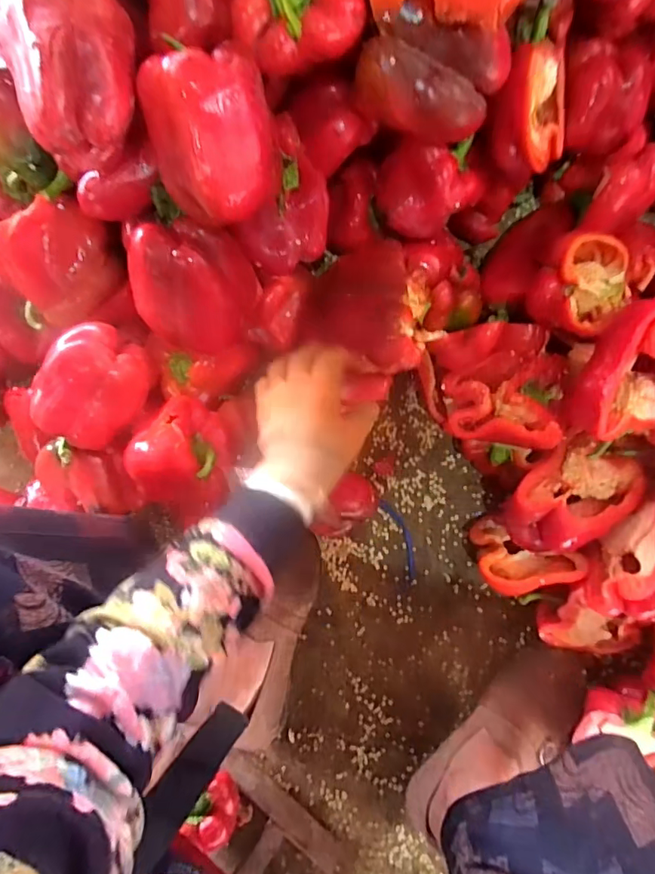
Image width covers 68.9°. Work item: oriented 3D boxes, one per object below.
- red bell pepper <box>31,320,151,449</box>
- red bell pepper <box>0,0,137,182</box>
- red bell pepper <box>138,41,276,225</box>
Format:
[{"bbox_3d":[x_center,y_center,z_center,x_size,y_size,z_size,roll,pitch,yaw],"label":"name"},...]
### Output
[{"bbox_3d":[-0.229,-0.048,0.463,0.095,0.069,0.113,40,94,7],"label":"red bell pepper"},{"bbox_3d":[-0.187,-0.262,0.351,0.095,0.081,0.112,6,89,8],"label":"red bell pepper"},{"bbox_3d":[-0.080,-0.227,0.366,0.074,0.084,0.107,9,124,31],"label":"red bell pepper"}]

